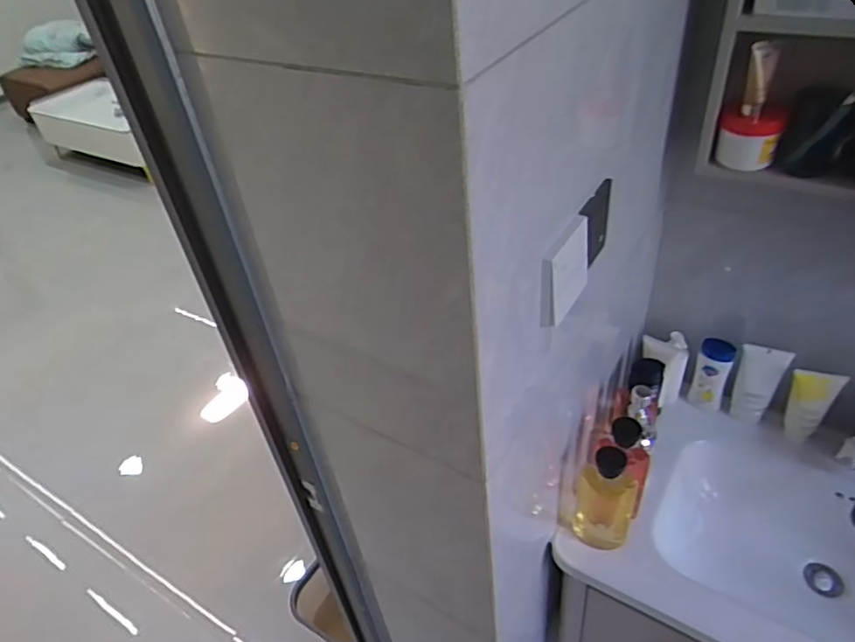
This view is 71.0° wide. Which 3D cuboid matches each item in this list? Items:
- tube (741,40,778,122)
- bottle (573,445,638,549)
[{"bbox_3d":[0.428,-0.309,0.778,0.029,0.093,0.035,15,45,24],"label":"tube"},{"bbox_3d":[0.282,0.278,0.950,0.089,0.227,0.059,11,44,20],"label":"bottle"}]

